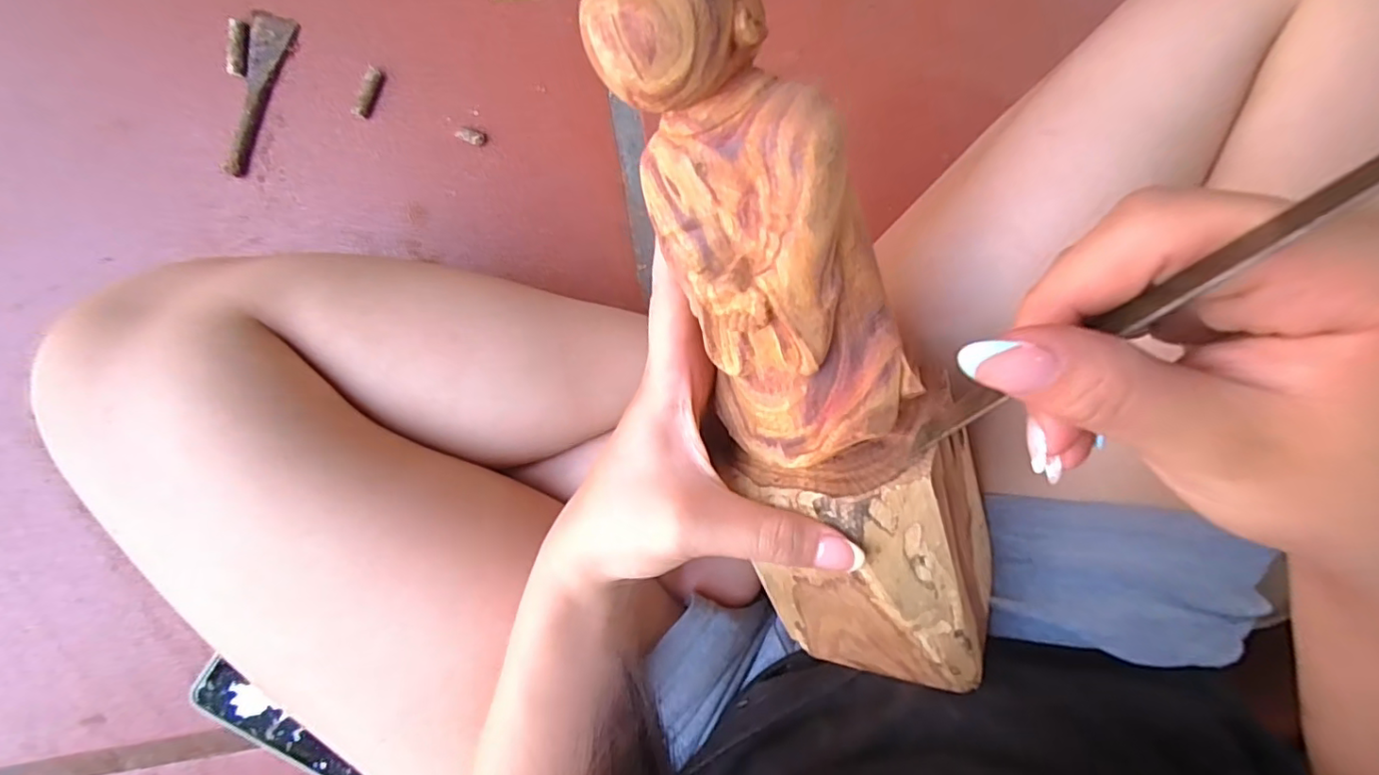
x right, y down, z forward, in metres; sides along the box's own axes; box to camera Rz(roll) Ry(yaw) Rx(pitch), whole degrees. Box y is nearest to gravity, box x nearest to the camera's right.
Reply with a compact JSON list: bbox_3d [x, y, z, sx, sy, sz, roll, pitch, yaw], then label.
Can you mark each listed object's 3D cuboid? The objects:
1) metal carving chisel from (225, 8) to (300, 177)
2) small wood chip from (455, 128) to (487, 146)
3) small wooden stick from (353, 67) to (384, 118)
[{"bbox_3d":[-0.269,-0.183,0.365,0.023,0.006,0.101,13,94,-5],"label":"metal carving chisel"},{"bbox_3d":[-0.138,-0.160,0.370,0.017,0.008,0.010,18,93,-5],"label":"small wood chip"},{"bbox_3d":[-0.201,-0.185,0.366,0.009,0.010,0.031,22,93,-5],"label":"small wooden stick"}]

